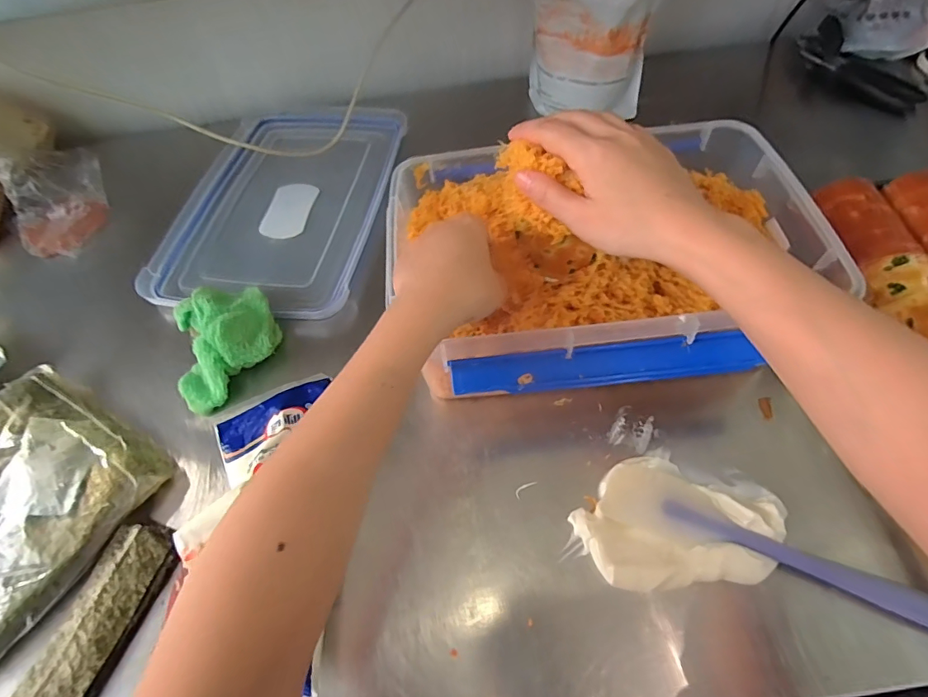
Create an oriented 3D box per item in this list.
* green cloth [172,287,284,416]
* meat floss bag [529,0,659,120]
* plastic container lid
[{"bbox_3d":[-0.239,-0.010,0.461,0.100,0.043,0.125,-19,59,-7],"label":"green cloth"},{"bbox_3d":[0.155,-0.389,0.571,0.161,0.183,0.071,9,59,11],"label":"meat floss bag"},{"bbox_3d":[-0.227,-0.198,0.597,0.249,0.022,0.363,4,59,8],"label":"plastic container lid"}]

